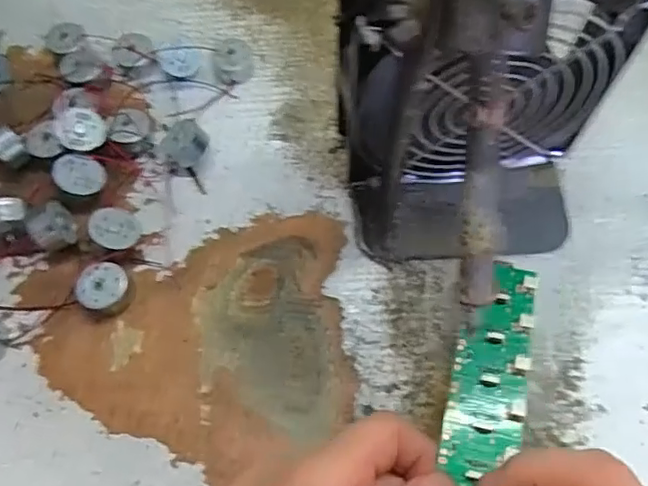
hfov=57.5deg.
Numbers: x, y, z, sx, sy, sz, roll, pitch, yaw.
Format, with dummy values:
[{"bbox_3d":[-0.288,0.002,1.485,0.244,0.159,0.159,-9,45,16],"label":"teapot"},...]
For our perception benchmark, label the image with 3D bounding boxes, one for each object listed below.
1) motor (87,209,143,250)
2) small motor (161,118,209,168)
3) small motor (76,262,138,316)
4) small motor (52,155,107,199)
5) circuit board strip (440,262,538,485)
[{"bbox_3d":[-0.104,-0.007,0.295,0.025,0.010,0.025,17,54,-25],"label":"motor"},{"bbox_3d":[-0.075,-0.055,0.320,0.025,0.016,0.023,0,66,0],"label":"small motor"},{"bbox_3d":[-0.106,0.023,0.288,0.021,0.016,0.023,0,66,0],"label":"small motor"},{"bbox_3d":[-0.128,-0.034,0.307,0.025,0.008,0.025,11,64,-24],"label":"small motor"},{"bbox_3d":[0.066,0.067,0.240,0.030,0.008,0.135,15,60,6],"label":"circuit board strip"}]

